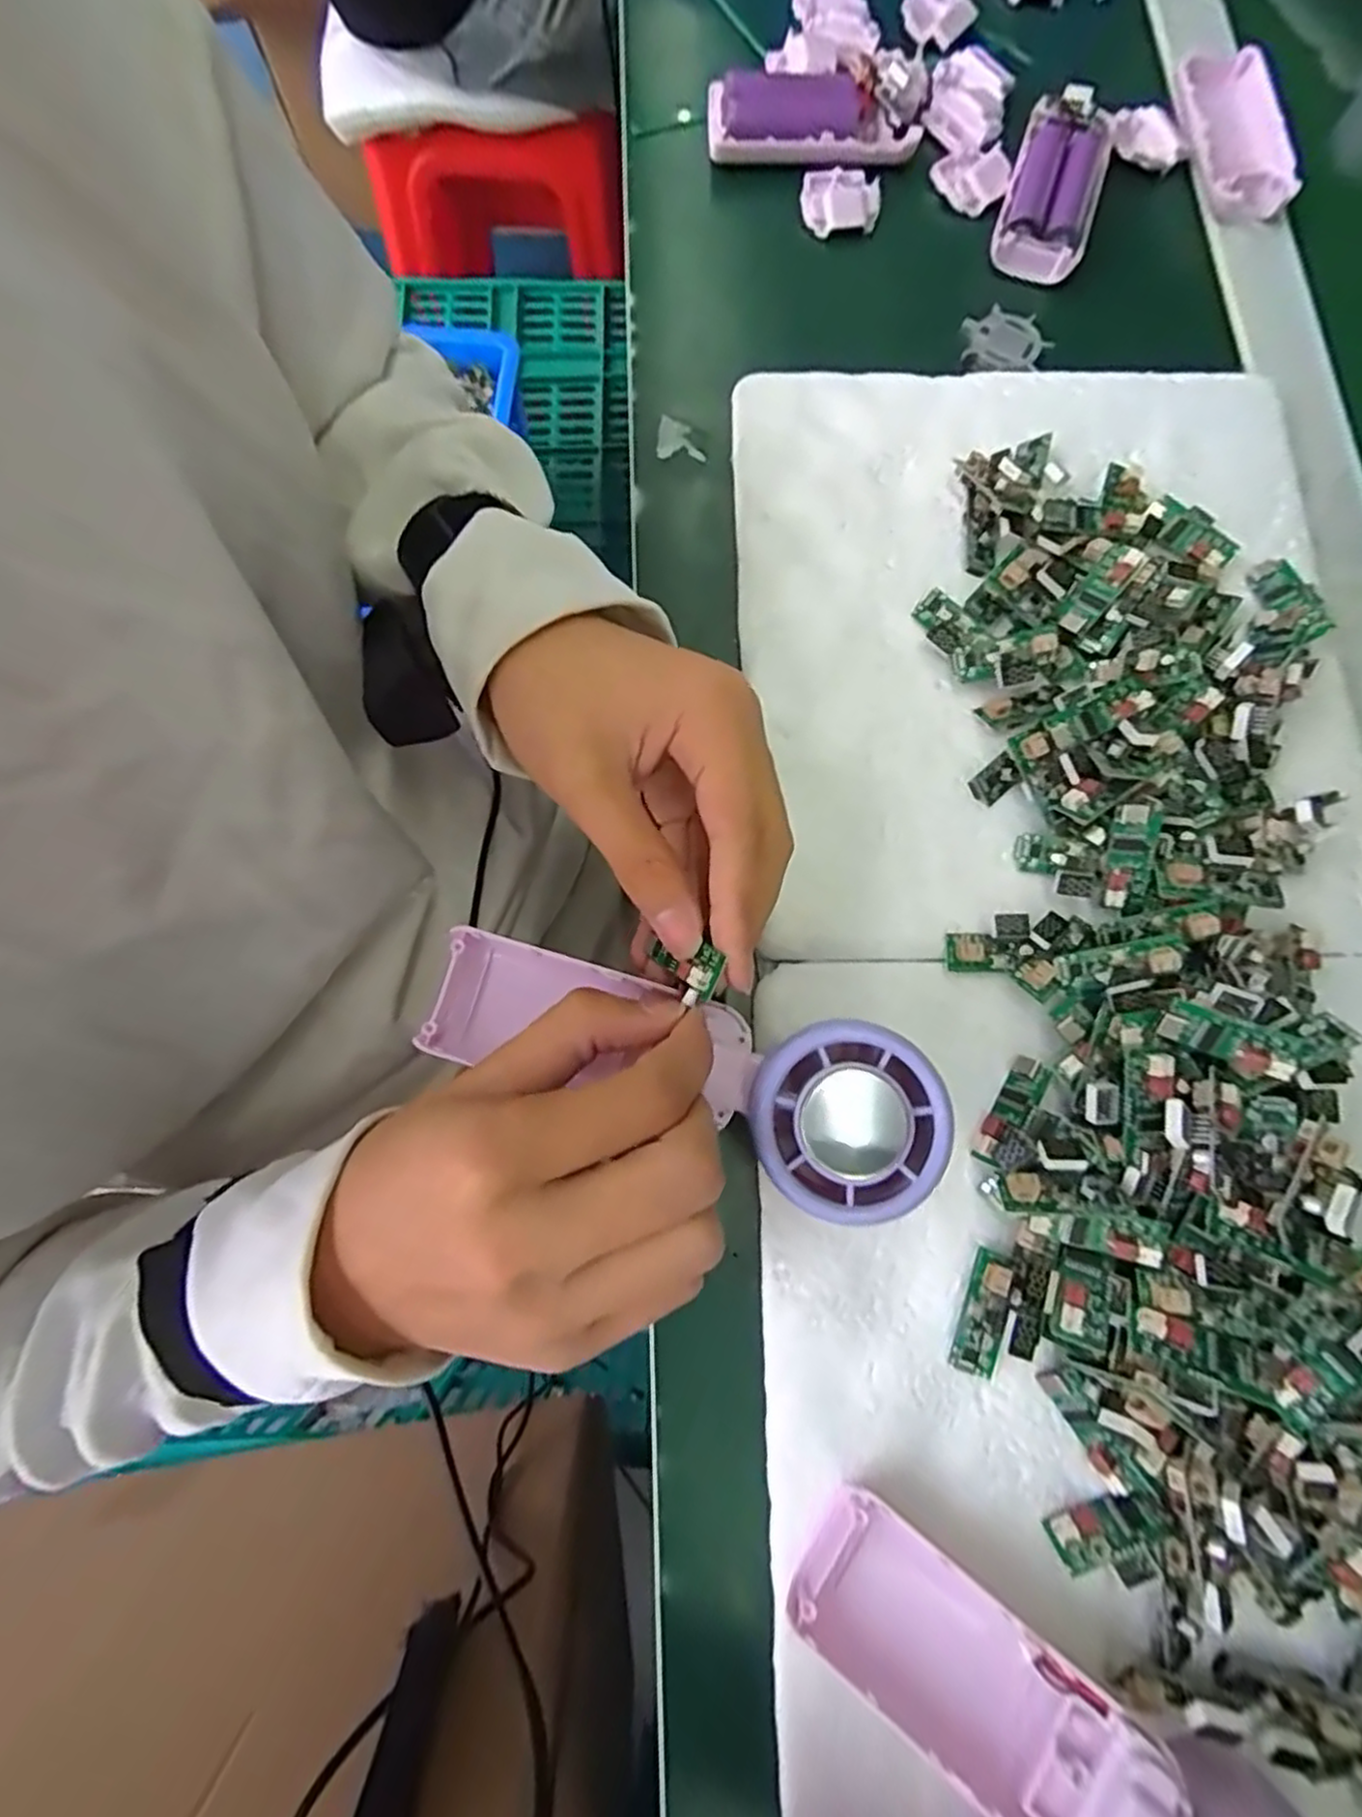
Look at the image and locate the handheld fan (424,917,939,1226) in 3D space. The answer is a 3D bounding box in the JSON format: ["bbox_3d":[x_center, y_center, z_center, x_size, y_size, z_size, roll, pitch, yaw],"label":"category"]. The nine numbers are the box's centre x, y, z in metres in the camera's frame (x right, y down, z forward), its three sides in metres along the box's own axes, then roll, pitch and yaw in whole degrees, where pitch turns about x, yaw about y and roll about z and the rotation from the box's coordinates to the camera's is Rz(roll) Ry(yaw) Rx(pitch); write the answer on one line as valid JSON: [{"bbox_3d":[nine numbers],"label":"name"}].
[{"bbox_3d":[-0.002,0.046,0.224,0.162,0.027,0.053,18,77,20],"label":"handheld fan"}]

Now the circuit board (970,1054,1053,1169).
[{"bbox_3d":[0.115,0.070,0.246,0.010,0.007,0.039,34,79,7],"label":"circuit board"}]

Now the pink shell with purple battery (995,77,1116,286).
[{"bbox_3d":[0.188,-0.362,0.357,0.046,0.021,0.101,20,77,4],"label":"pink shell with purple battery"}]

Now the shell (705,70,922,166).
[{"bbox_3d":[0.066,-0.399,0.361,0.105,0.017,0.041,3,76,0],"label":"shell"}]

